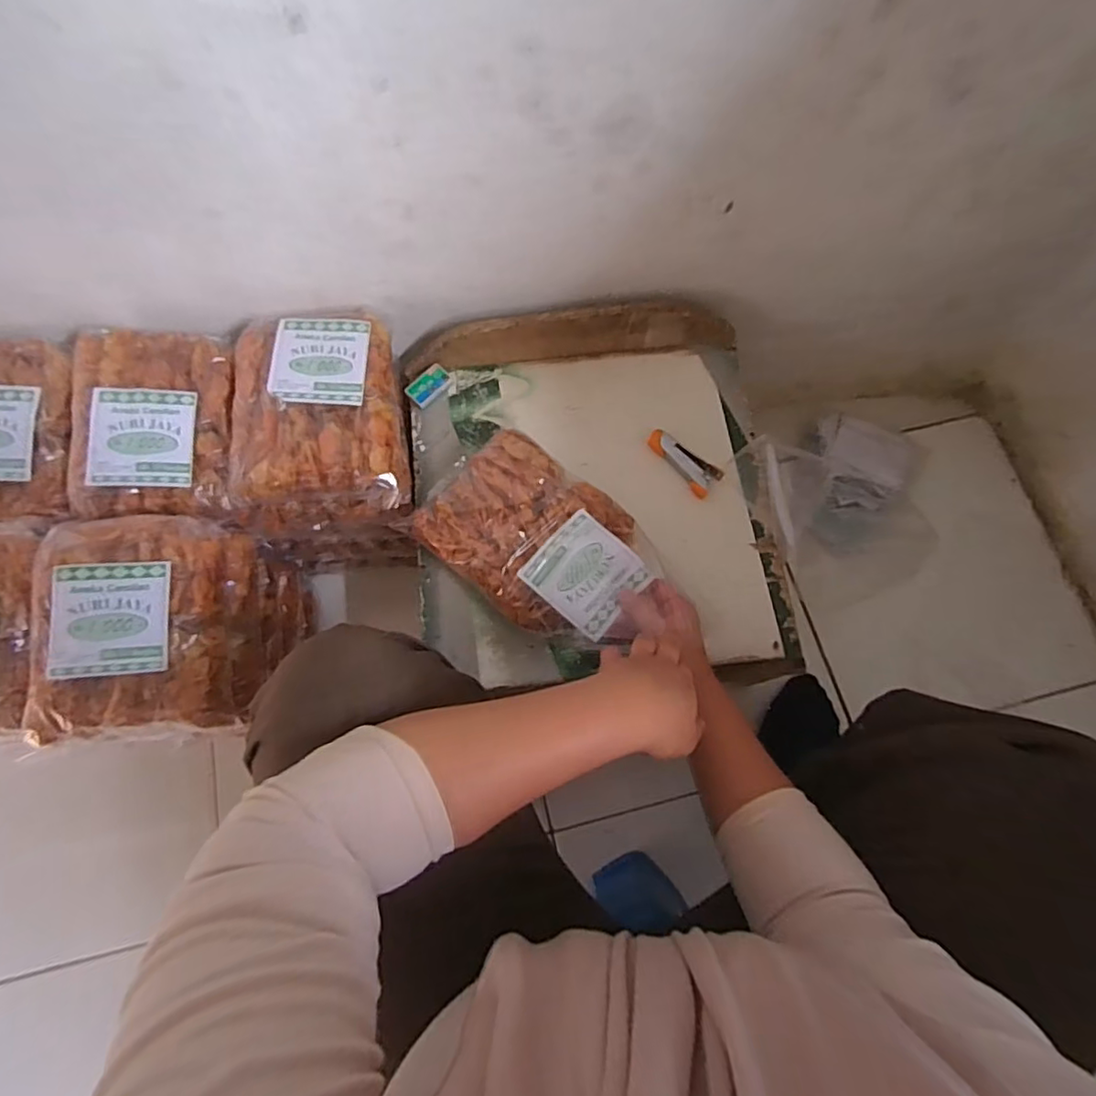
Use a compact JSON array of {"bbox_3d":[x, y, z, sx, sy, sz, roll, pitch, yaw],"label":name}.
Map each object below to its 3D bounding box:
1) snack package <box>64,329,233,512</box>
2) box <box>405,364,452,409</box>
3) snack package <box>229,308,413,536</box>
[{"bbox_3d":[-0.405,-0.130,0.613,0.152,0.050,0.197,-7,72,-1],"label":"snack package"},{"bbox_3d":[-0.141,-0.191,0.704,0.051,0.008,0.034,-42,76,-12],"label":"box"},{"bbox_3d":[-0.246,-0.141,0.653,0.171,0.112,0.214,-4,72,-1],"label":"snack package"}]

